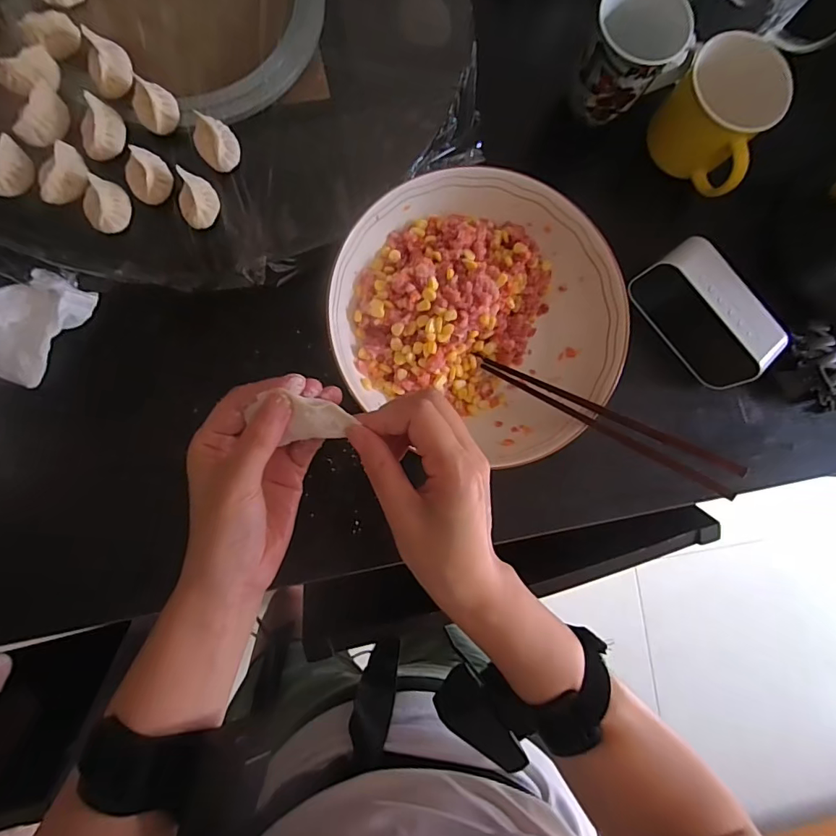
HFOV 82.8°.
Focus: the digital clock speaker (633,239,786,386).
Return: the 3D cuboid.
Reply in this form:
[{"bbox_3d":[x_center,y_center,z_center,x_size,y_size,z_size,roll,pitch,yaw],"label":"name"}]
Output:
[{"bbox_3d":[0.290,-0.104,0.485,0.059,0.080,0.144,-41,90,-7],"label":"digital clock speaker"}]

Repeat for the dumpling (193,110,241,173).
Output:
[{"bbox_3d":[-0.184,-0.251,0.436,0.036,0.026,0.046,-33,89,-7],"label":"dumpling"}]

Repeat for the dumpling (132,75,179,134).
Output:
[{"bbox_3d":[-0.241,-0.287,0.432,0.035,0.025,0.048,-42,90,-7],"label":"dumpling"}]

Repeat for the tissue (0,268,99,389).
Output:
[{"bbox_3d":[-0.371,-0.089,0.436,0.086,0.022,0.113,33,83,-2],"label":"tissue"}]

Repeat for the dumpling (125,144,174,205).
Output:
[{"bbox_3d":[-0.243,-0.218,0.426,0.037,0.024,0.042,-36,89,-7],"label":"dumpling"}]

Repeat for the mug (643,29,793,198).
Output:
[{"bbox_3d":[0.310,-0.303,0.478,0.080,0.099,0.115,-37,89,-7],"label":"mug"}]

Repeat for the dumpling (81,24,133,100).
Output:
[{"bbox_3d":[-0.280,-0.320,0.431,0.034,0.030,0.047,-13,87,-6],"label":"dumpling"}]

